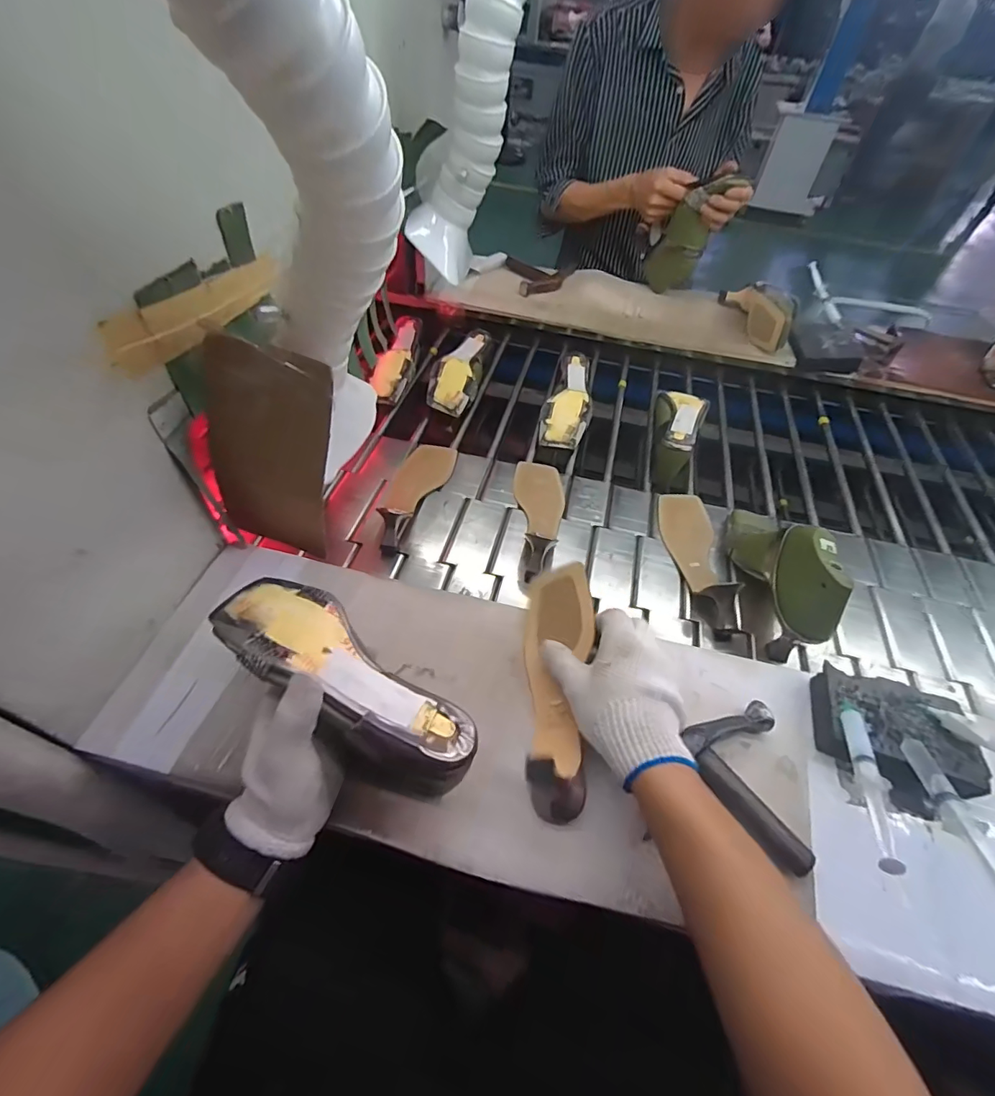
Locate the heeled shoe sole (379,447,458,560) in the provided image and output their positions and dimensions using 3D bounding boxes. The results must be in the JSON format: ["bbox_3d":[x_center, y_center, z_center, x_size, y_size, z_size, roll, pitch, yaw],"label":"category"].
[{"bbox_3d":[-0.115,-0.095,0.709,0.081,0.055,0.244,9,51,1],"label":"heeled shoe sole"}]

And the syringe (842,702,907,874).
[{"bbox_3d":[0.307,0.184,0.398,0.026,0.019,0.166,23,35,13],"label":"syringe"}]

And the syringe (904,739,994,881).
[{"bbox_3d":[0.353,0.208,0.373,0.016,0.015,0.143,13,31,4],"label":"syringe"}]

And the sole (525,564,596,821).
[{"bbox_3d":[0.059,0.124,0.464,0.058,0.066,0.229,7,54,0],"label":"sole"}]

